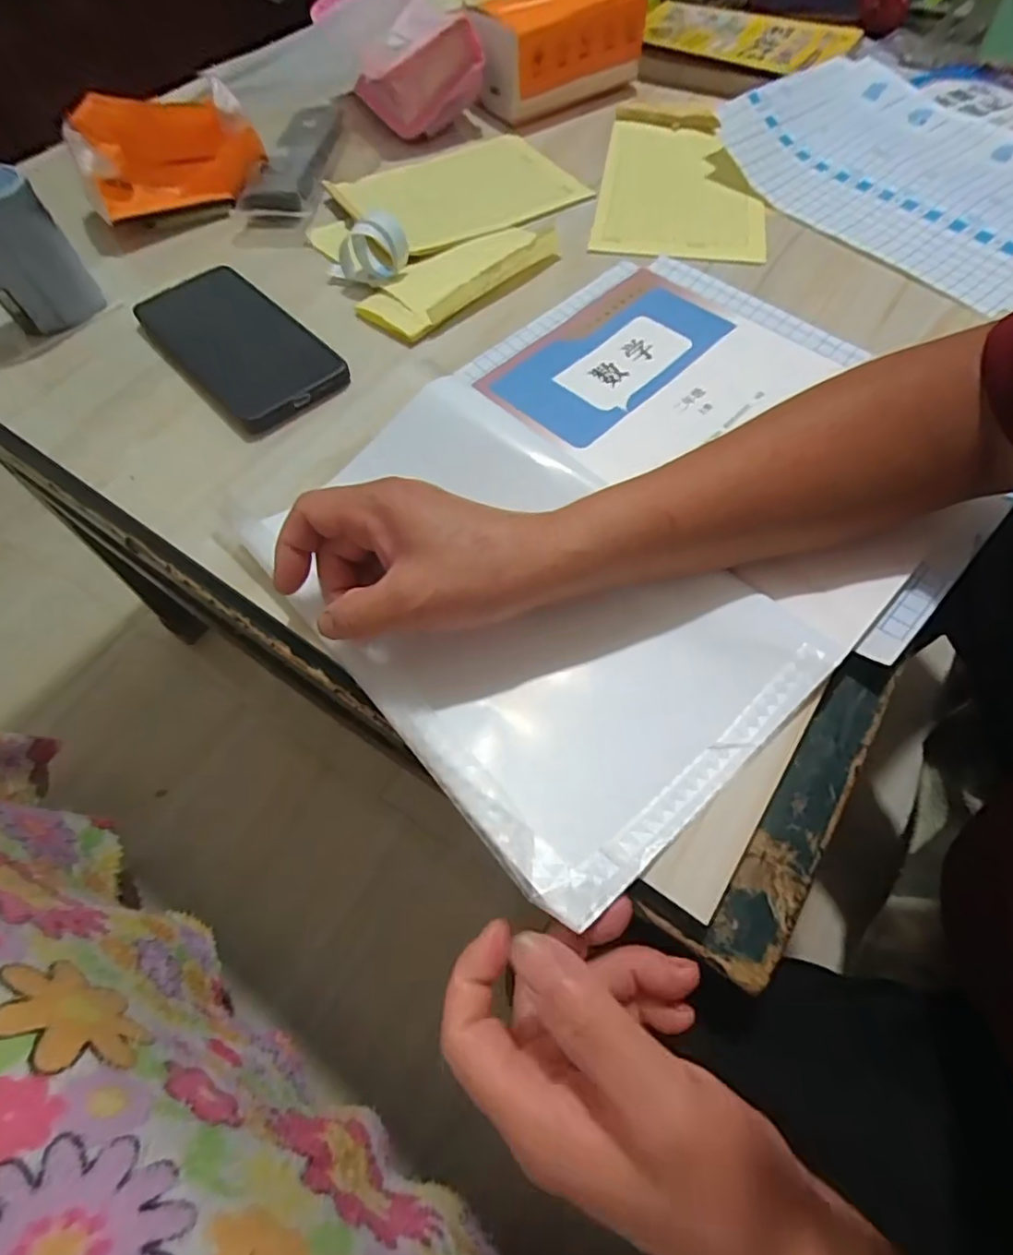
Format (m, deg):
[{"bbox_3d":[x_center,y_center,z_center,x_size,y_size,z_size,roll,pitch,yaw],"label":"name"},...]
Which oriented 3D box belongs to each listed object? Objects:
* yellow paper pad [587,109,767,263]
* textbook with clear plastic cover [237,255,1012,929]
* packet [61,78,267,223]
[{"bbox_3d":[0.143,-0.358,0.471,0.126,0.015,0.193,9,61,8],"label":"yellow paper pad"},{"bbox_3d":[0.068,-0.081,0.324,0.363,0.019,0.292,-39,68,-17],"label":"textbook with clear plastic cover"},{"bbox_3d":[-0.260,-0.367,0.450,0.133,0.055,0.059,-24,62,-10],"label":"packet"}]

